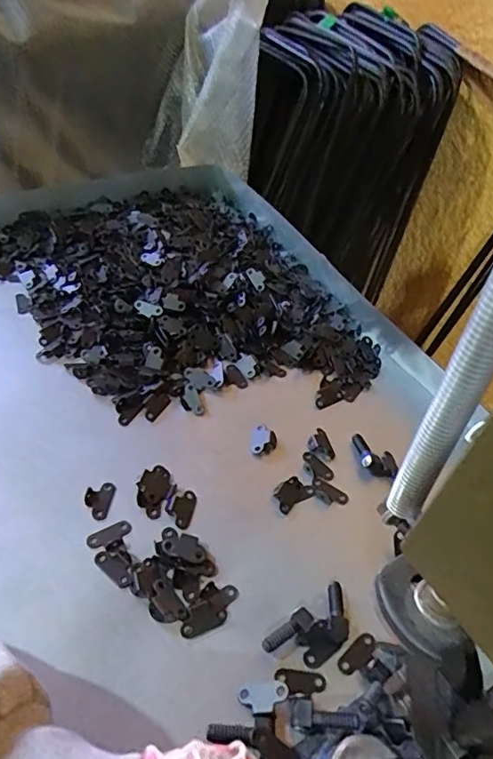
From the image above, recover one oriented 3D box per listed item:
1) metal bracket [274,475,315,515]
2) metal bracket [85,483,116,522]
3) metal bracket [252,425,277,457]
[{"bbox_3d":[0.033,0.083,0.393,0.030,0.006,0.020,-30,56,-27],"label":"metal bracket"},{"bbox_3d":[-0.103,0.083,0.376,0.018,0.005,0.030,6,48,2],"label":"metal bracket"},{"bbox_3d":[0.015,0.049,0.424,0.018,0.006,0.026,9,48,5],"label":"metal bracket"}]

